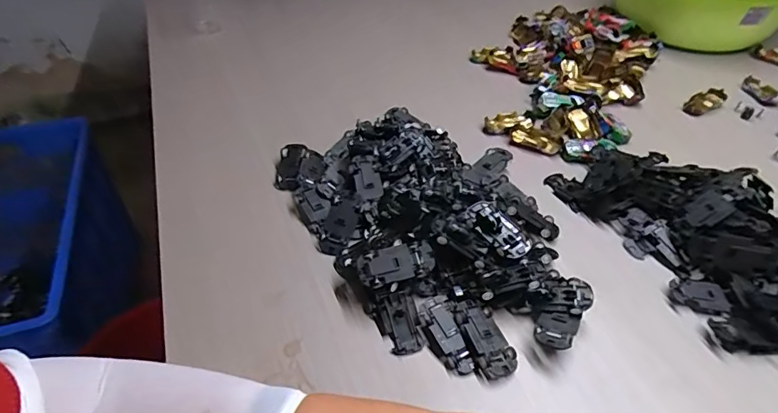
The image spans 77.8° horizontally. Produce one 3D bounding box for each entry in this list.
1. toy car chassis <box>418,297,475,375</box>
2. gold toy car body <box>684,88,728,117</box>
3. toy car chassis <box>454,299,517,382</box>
[{"bbox_3d":[0.045,0.106,0.393,0.026,0.010,0.066,-17,58,-17],"label":"toy car chassis"},{"bbox_3d":[0.445,-0.147,0.678,0.068,0.015,0.032,-24,48,-23],"label":"gold toy car body"},{"bbox_3d":[0.078,0.106,0.389,0.033,0.018,0.063,-15,45,-15],"label":"toy car chassis"}]

